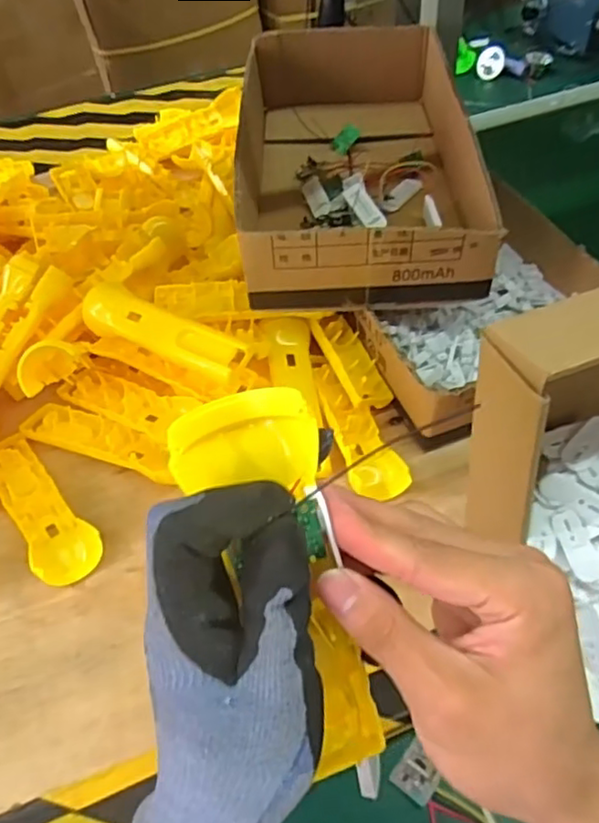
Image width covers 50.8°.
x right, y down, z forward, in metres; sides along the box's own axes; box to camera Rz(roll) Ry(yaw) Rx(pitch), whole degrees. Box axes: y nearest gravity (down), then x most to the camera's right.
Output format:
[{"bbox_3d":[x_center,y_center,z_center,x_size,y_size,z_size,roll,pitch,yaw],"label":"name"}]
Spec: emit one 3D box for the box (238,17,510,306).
[{"bbox_3d":[0.056,-0.274,0.655,0.222,0.089,0.425,-4,50,1],"label":"box"}]

